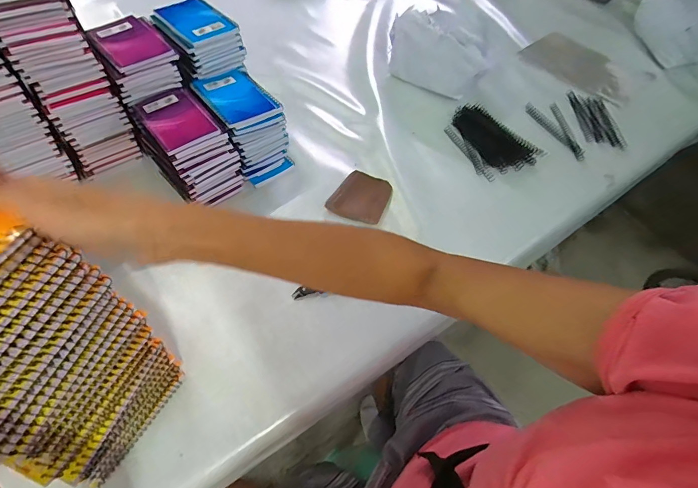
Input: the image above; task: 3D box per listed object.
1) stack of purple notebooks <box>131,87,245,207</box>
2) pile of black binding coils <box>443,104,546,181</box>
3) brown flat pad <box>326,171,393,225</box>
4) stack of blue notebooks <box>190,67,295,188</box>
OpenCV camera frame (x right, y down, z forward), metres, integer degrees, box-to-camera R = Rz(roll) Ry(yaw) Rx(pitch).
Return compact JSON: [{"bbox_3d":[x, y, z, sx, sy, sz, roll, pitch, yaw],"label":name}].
[{"bbox_3d":[-0.257,-0.156,0.602,0.105,0.108,0.162,-32,62,-22],"label":"stack of purple notebooks"},{"bbox_3d":[0.266,-0.203,0.715,0.130,0.027,0.164,-21,59,-16],"label":"pile of black binding coils"},{"bbox_3d":[0.021,-0.082,0.630,0.090,0.022,0.095,22,57,12],"label":"brown flat pad"},{"bbox_3d":[-0.177,-0.201,0.645,0.103,0.128,0.152,-32,62,-22],"label":"stack of blue notebooks"}]

